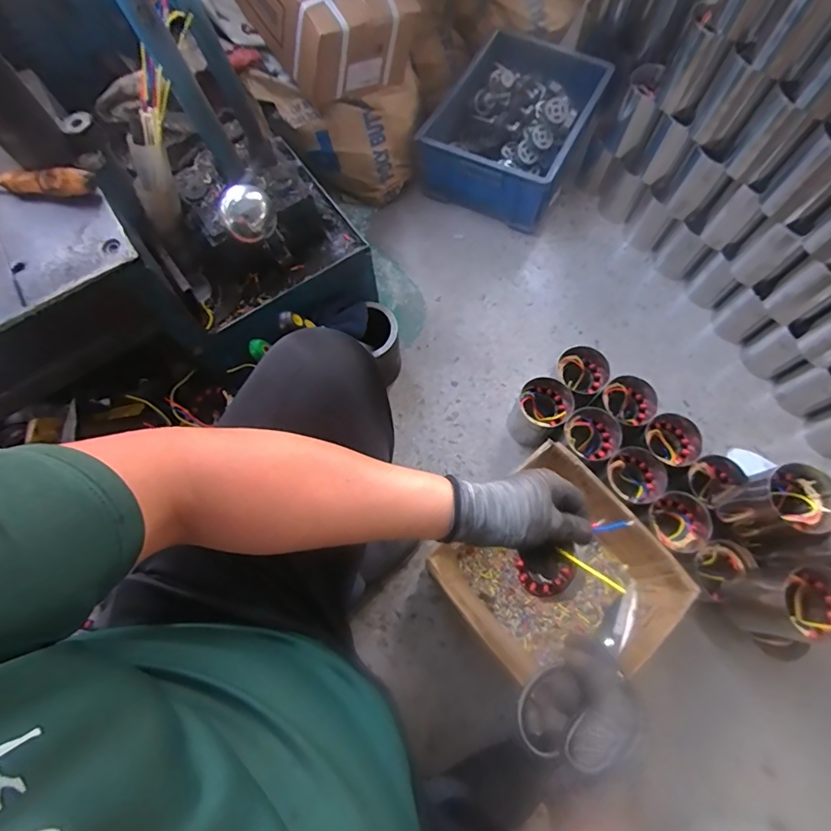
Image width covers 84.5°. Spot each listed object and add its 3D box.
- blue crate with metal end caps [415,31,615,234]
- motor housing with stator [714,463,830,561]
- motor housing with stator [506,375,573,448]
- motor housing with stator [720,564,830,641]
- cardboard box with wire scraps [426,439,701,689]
[{"bbox_3d":[0.224,-0.651,1.055,0.309,0.171,0.396,26,73,10],"label":"blue crate with metal end caps"},{"bbox_3d":[0.520,0.140,0.673,0.096,0.148,0.106,-35,73,-10],"label":"motor housing with stator"},{"bbox_3d":[0.231,-0.003,0.859,0.103,0.104,0.096,-41,74,-12],"label":"motor housing with stator"},{"bbox_3d":[0.507,0.254,0.629,0.095,0.124,0.090,-2,70,1],"label":"motor housing with stator"},{"bbox_3d":[0.224,0.255,0.741,0.303,0.135,0.305,-42,74,-12],"label":"cardboard box with wire scraps"}]

